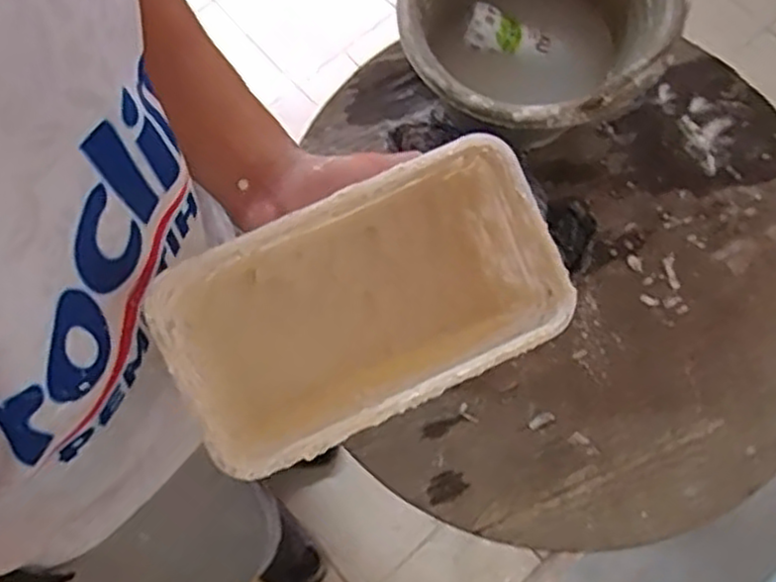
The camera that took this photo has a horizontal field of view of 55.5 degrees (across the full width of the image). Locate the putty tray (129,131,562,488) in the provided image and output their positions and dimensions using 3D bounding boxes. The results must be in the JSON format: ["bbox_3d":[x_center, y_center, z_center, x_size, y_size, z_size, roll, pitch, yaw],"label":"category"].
[{"bbox_3d":[-0.014,0.009,0.434,0.202,0.156,0.118,-24,86,-4],"label":"putty tray"}]

